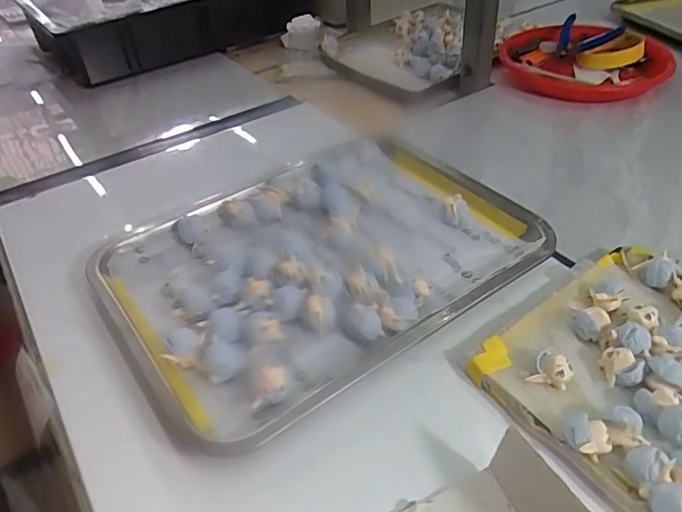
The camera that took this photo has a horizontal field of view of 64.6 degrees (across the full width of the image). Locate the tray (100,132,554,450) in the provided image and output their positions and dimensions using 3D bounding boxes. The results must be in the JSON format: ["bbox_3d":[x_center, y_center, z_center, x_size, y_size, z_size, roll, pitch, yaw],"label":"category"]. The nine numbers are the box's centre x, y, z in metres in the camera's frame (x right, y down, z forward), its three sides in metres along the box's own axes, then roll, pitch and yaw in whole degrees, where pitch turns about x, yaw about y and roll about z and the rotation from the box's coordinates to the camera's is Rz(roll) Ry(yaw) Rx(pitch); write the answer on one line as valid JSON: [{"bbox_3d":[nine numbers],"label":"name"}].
[{"bbox_3d":[-0.016,-0.006,0.476,0.346,0.026,0.259,-29,46,-26],"label":"tray"}]

